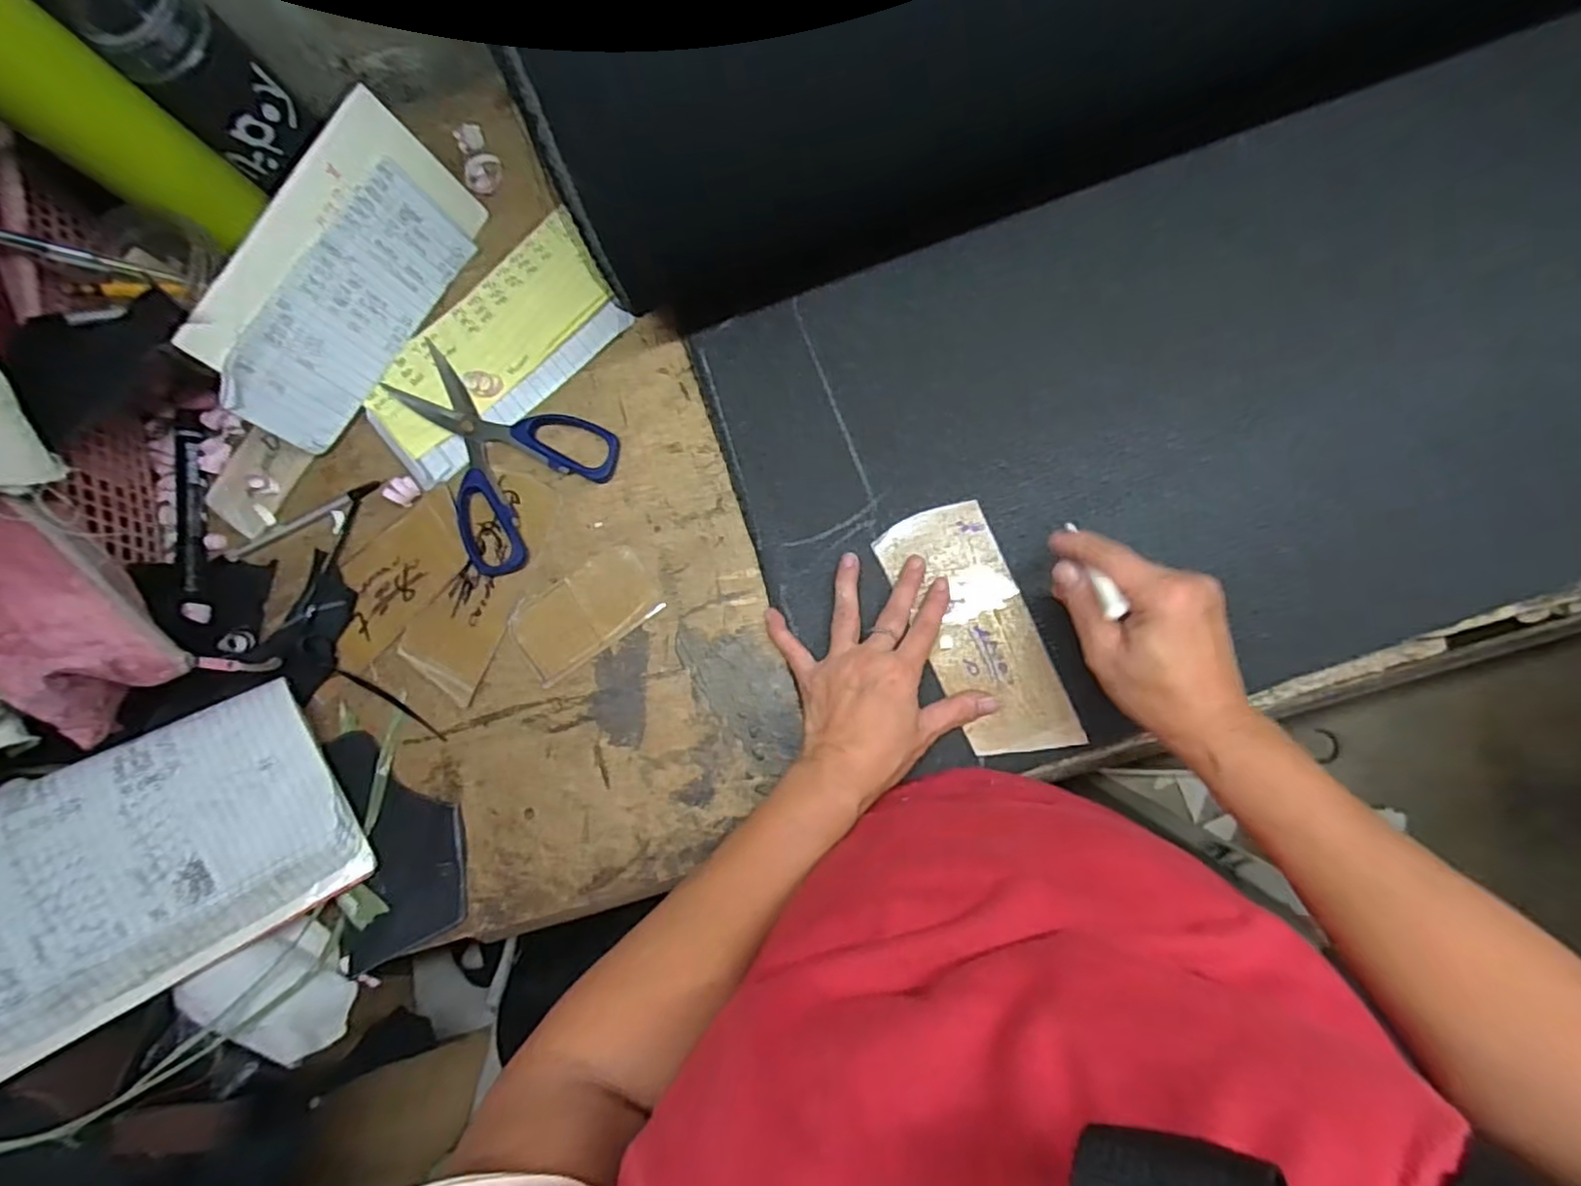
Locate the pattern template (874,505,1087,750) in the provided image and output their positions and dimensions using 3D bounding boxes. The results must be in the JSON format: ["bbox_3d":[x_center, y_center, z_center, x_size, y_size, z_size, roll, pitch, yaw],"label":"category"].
[{"bbox_3d":[0.120,0.025,0.436,0.071,0.005,0.166,-24,81,3],"label":"pattern template"}]

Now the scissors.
[{"bbox_3d":[-0.214,-0.107,0.480,0.161,0.007,0.128,44,90,8],"label":"scissors"}]

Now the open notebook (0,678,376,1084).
[{"bbox_3d":[-0.382,0.159,0.404,0.195,0.021,0.142,-28,92,-29],"label":"open notebook"}]

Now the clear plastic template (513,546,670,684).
[{"bbox_3d":[-0.140,0.015,0.464,0.099,0.004,0.057,-32,82,2],"label":"clear plastic template"}]

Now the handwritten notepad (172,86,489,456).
[{"bbox_3d":[-0.305,-0.208,0.459,0.012,0.103,0.213,28,85,32],"label":"handwritten notepad"}]

